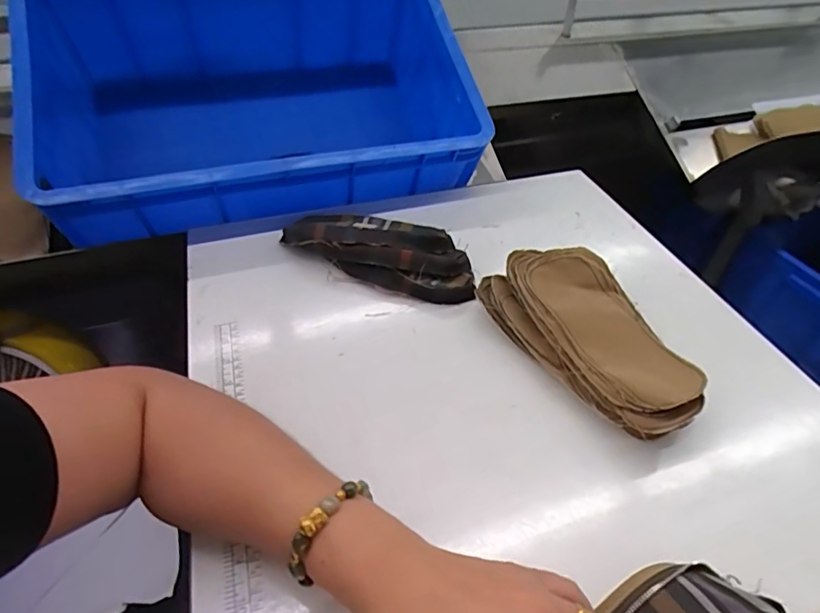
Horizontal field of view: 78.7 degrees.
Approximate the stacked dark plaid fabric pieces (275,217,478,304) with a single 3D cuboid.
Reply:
[{"bbox_3d":[-0.034,-0.062,0.546,0.219,0.038,0.086,12,45,10],"label":"stacked dark plaid fabric pieces"}]

